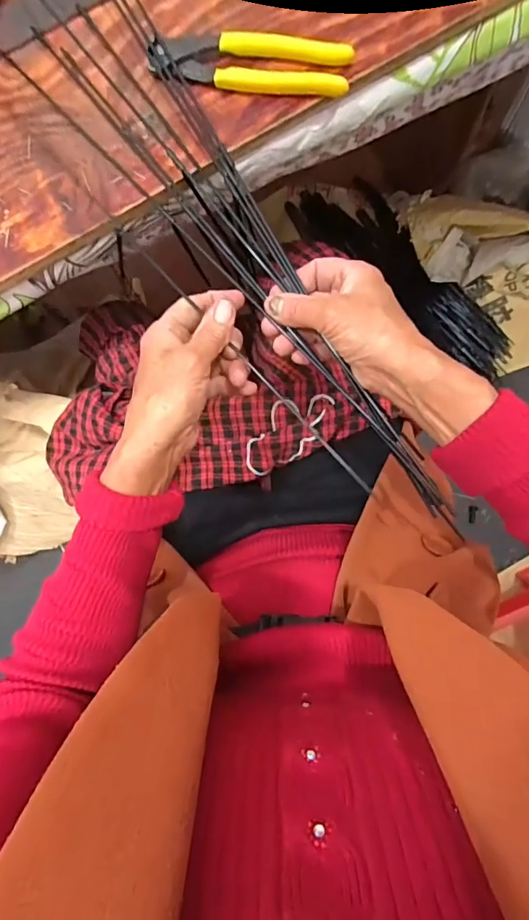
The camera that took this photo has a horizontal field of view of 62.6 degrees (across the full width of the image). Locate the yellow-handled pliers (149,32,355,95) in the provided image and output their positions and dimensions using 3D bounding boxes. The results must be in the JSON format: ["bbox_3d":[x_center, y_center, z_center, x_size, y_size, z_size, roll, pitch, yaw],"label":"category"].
[{"bbox_3d":[-0.012,-0.321,0.346,0.160,0.014,0.045,11,87,9],"label":"yellow-handled pliers"}]

